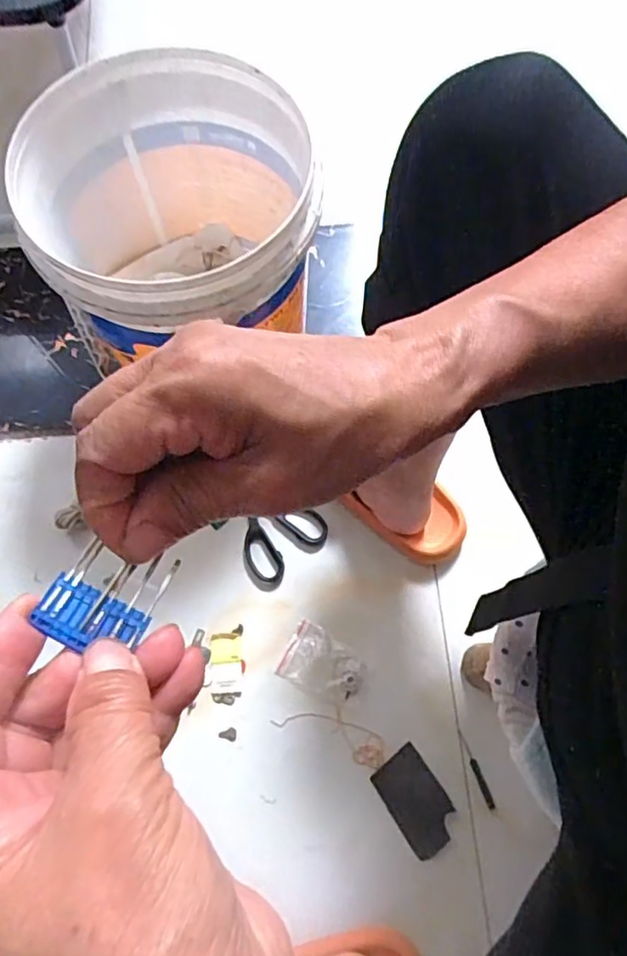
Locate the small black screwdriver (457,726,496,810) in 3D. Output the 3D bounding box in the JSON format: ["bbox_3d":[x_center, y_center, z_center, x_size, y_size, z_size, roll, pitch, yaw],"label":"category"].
[{"bbox_3d":[0.158,0.283,0.591,0.009,0.004,0.076,-20,71,-7],"label":"small black screwdriver"}]

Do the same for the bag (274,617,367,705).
[{"bbox_3d":[0.011,0.192,0.620,0.083,0.006,0.061,28,72,10],"label":"bag"}]

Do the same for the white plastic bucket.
[{"bbox_3d":[-0.122,-0.226,0.612,0.240,0.228,0.262,0,70,0],"label":"white plastic bucket"}]

